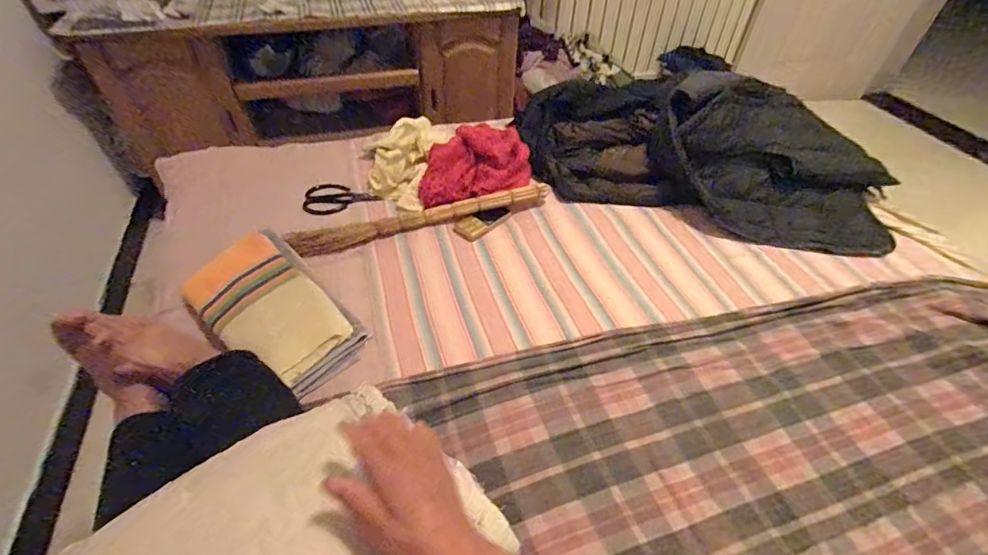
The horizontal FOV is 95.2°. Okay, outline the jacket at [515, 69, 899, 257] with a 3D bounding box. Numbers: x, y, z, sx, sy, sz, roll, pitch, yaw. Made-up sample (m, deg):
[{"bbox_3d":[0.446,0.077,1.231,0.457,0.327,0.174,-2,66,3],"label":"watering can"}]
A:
[{"bbox_3d":[0.461,-0.300,1.012,0.811,0.180,0.328,13,49,10],"label":"jacket"}]

